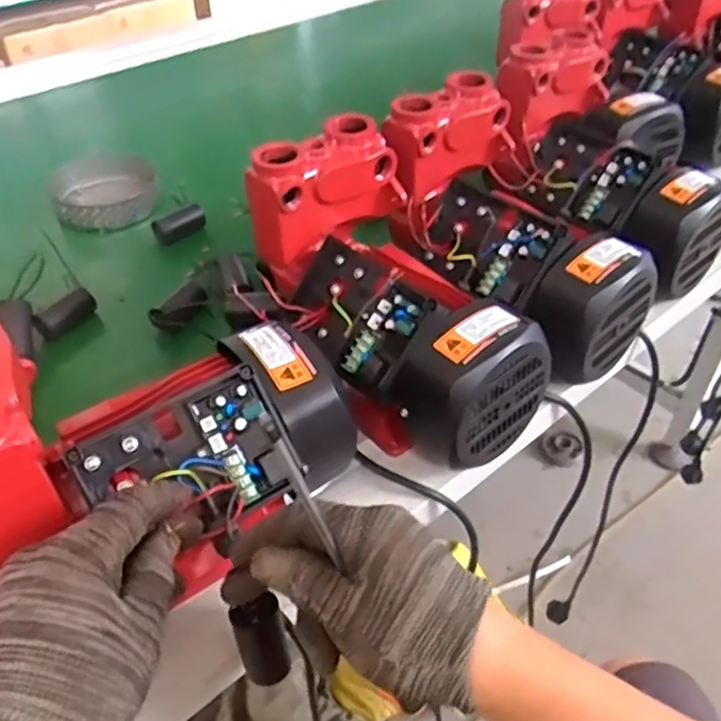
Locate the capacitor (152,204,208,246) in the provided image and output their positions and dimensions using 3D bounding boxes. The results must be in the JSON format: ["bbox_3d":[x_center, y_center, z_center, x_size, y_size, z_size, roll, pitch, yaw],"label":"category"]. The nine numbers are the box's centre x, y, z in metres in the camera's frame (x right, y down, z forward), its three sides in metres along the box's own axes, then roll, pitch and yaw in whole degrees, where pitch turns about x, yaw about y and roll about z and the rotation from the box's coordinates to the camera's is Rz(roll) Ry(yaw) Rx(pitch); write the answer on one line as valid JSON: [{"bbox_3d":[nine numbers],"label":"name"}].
[{"bbox_3d":[-0.214,-0.162,0.799,0.063,0.029,0.023,-29,50,-27],"label":"capacitor"}]

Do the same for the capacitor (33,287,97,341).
[{"bbox_3d":[-0.296,-0.047,0.675,0.023,0.027,0.060,22,47,23],"label":"capacitor"}]

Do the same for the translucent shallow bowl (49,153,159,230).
[{"bbox_3d":[-0.333,-0.223,0.880,0.130,0.041,0.151,-19,46,-19],"label":"translucent shallow bowl"}]

